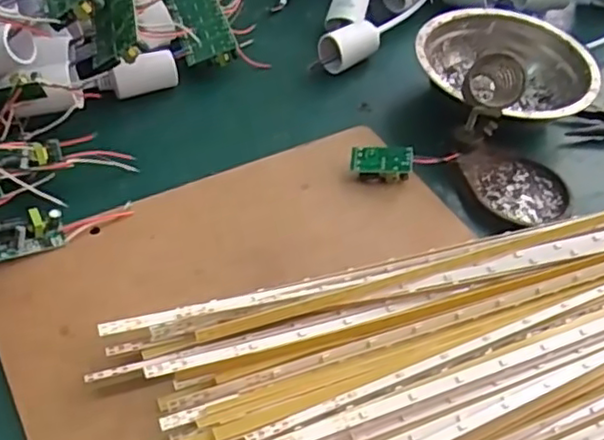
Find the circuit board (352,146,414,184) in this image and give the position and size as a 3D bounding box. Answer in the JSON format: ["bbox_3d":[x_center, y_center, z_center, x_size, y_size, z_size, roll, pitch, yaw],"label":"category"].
[{"bbox_3d":[0.051,-0.036,0.406,0.037,0.017,0.020,3,48,-3],"label":"circuit board"}]

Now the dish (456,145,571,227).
[{"bbox_3d":[0.138,-0.023,0.412,0.058,0.010,0.063,-16,52,-19],"label":"dish"}]

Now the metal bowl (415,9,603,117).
[{"bbox_3d":[0.147,-0.106,0.470,0.124,0.038,0.124,3,48,-3],"label":"metal bowl"}]

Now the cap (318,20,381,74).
[{"bbox_3d":[0.037,-0.133,0.486,0.048,0.031,0.026,-35,60,-31],"label":"cap"}]

